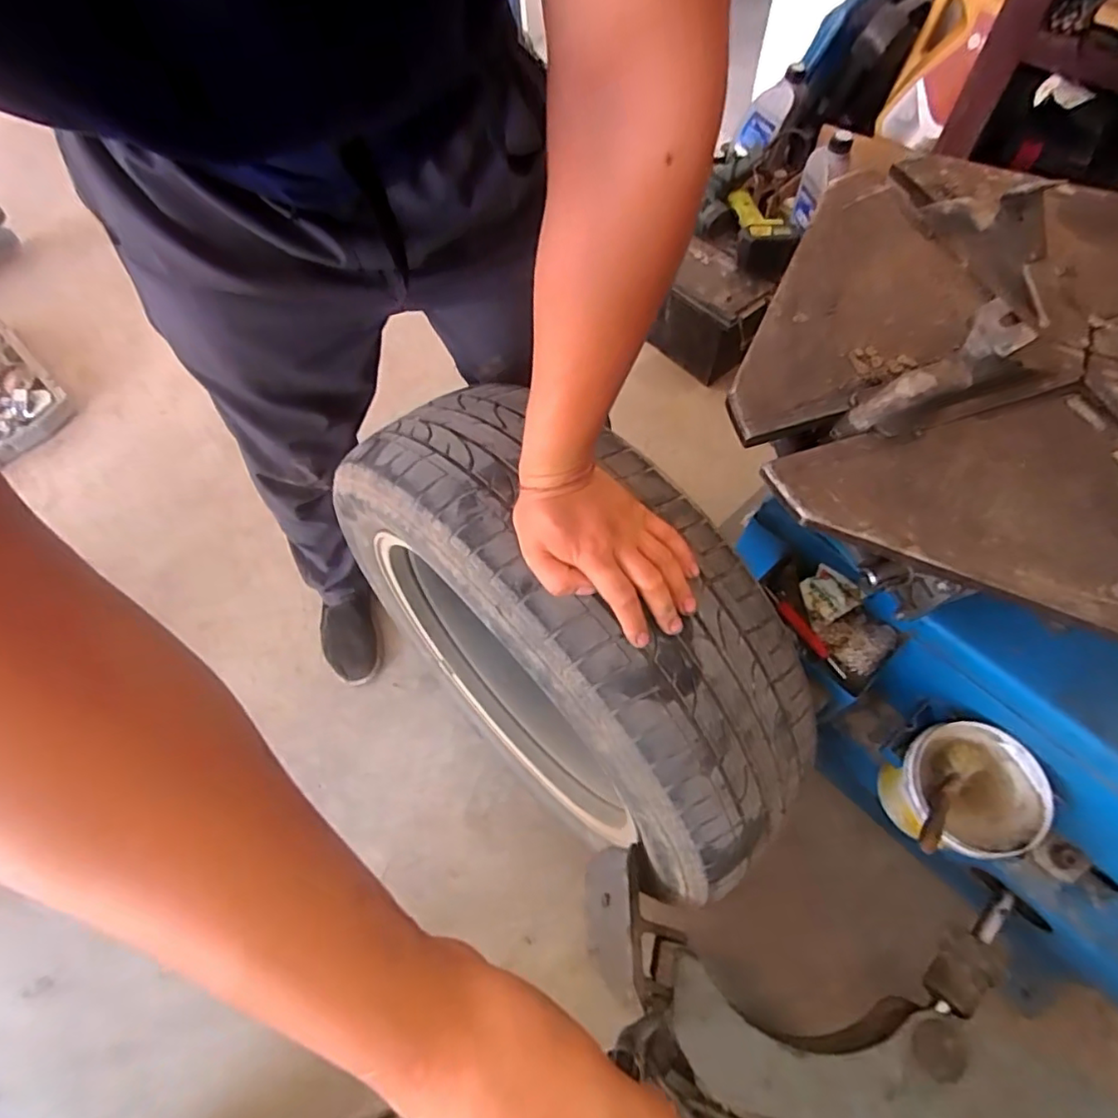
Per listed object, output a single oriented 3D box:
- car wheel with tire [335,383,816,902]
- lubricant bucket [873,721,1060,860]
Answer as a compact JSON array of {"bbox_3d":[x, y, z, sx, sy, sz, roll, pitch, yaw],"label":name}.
[{"bbox_3d":[0.014,0.109,0.715,0.545,0.534,0.224,40,70,20],"label":"car wheel with tire"},{"bbox_3d":[0.408,0.242,0.621,0.140,0.120,0.125,1,62,2],"label":"lubricant bucket"}]

